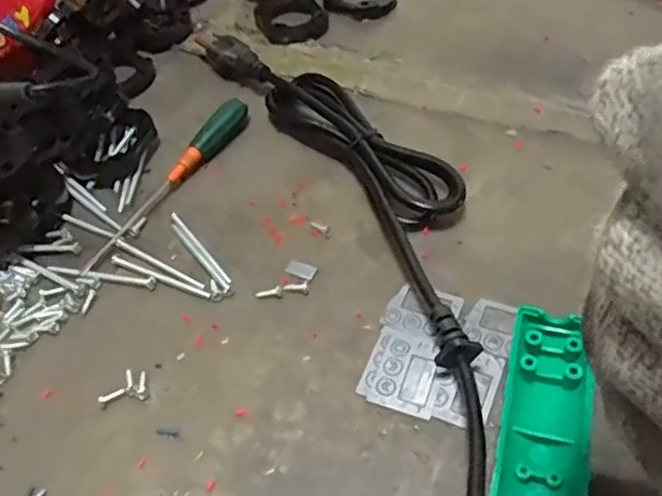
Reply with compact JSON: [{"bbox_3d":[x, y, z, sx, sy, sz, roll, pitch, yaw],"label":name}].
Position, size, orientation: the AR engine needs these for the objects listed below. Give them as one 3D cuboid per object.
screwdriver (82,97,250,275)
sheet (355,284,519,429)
[{"bbox_3d":[-0.094,-0.042,0.380,0.014,0.017,0.141,23,54,20],"label":"screwdriver"},{"bbox_3d":[0.051,0.048,0.303,0.060,0.005,0.068,15,52,15],"label":"sheet"}]

